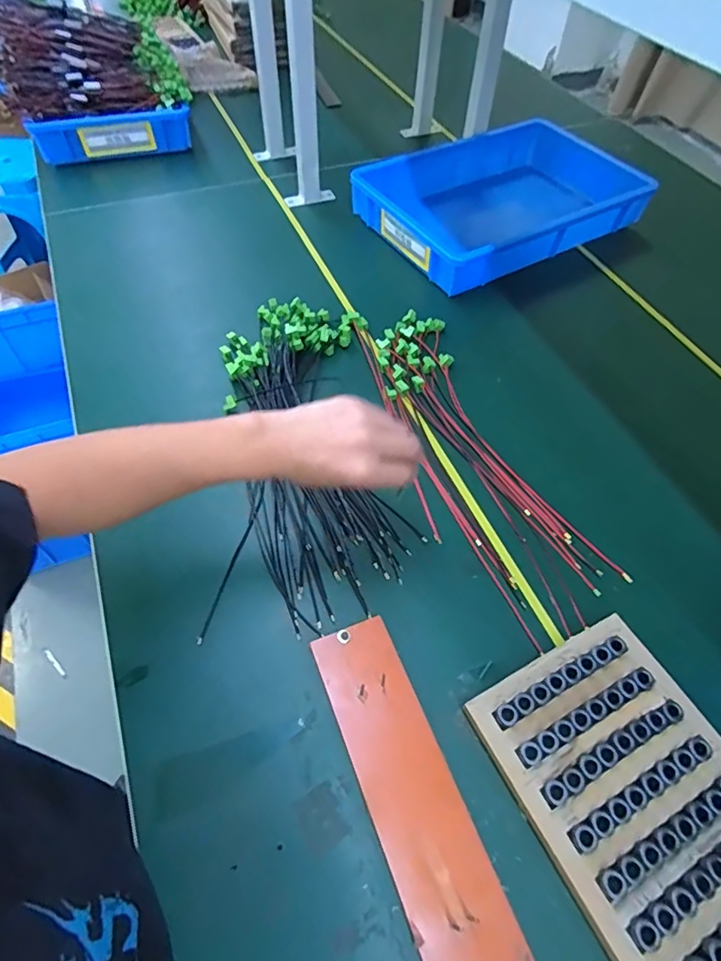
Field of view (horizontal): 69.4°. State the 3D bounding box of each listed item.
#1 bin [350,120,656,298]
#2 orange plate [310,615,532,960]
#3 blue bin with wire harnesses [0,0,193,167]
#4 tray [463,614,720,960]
[{"bbox_3d":[0.245,-0.479,0.888,0.451,0.078,0.292,-27,61,-19],"label":"bin"},{"bbox_3d":[0.052,0.274,0.402,0.070,0.006,0.341,-20,58,-10],"label":"orange plate"},{"bbox_3d":[-0.518,-0.780,0.996,0.307,0.178,0.283,-20,59,-15],"label":"blue bin with wire harnesses"},{"bbox_3d":[0.239,0.280,0.369,0.165,0.019,0.339,-22,59,-15],"label":"tray"}]

